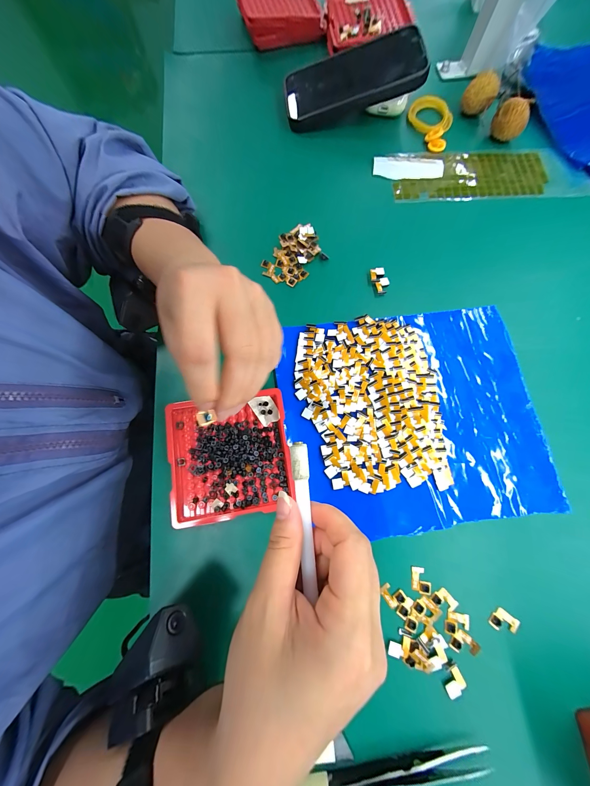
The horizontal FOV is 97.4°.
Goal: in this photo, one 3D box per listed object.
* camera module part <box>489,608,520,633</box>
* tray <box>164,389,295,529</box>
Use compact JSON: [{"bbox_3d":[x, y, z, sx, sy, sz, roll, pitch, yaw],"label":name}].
[{"bbox_3d":[0.158,0.174,0.195,0.019,0.004,0.015,34,77,7],"label":"camera module part"},{"bbox_3d":[-0.055,0.053,0.219,0.098,0.007,0.097,-9,76,-4],"label":"tray"}]

